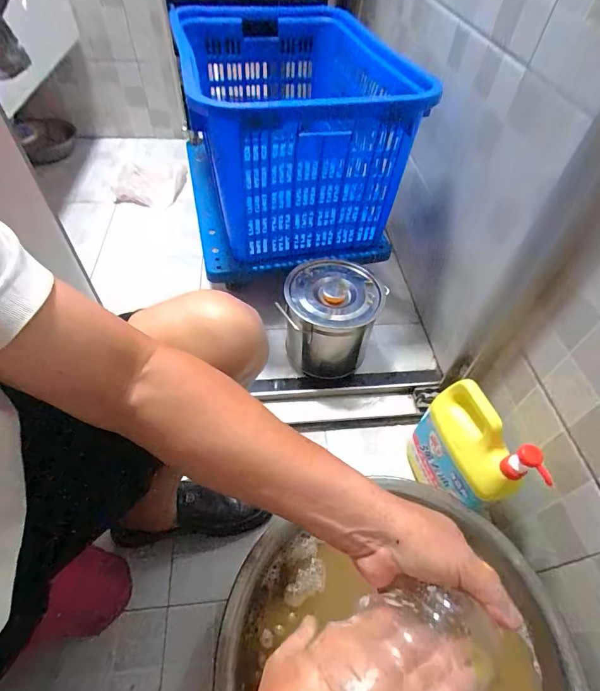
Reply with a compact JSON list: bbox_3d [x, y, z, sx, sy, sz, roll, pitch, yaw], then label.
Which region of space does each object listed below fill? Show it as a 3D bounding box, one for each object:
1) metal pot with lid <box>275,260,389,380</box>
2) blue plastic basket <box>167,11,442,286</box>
[{"bbox_3d":[0.066,-0.045,0.866,0.195,0.203,0.200,2,51,-2],"label":"metal pot with lid"},{"bbox_3d":[-0.034,-0.530,0.960,0.445,0.385,0.668,-7,52,-8],"label":"blue plastic basket"}]

